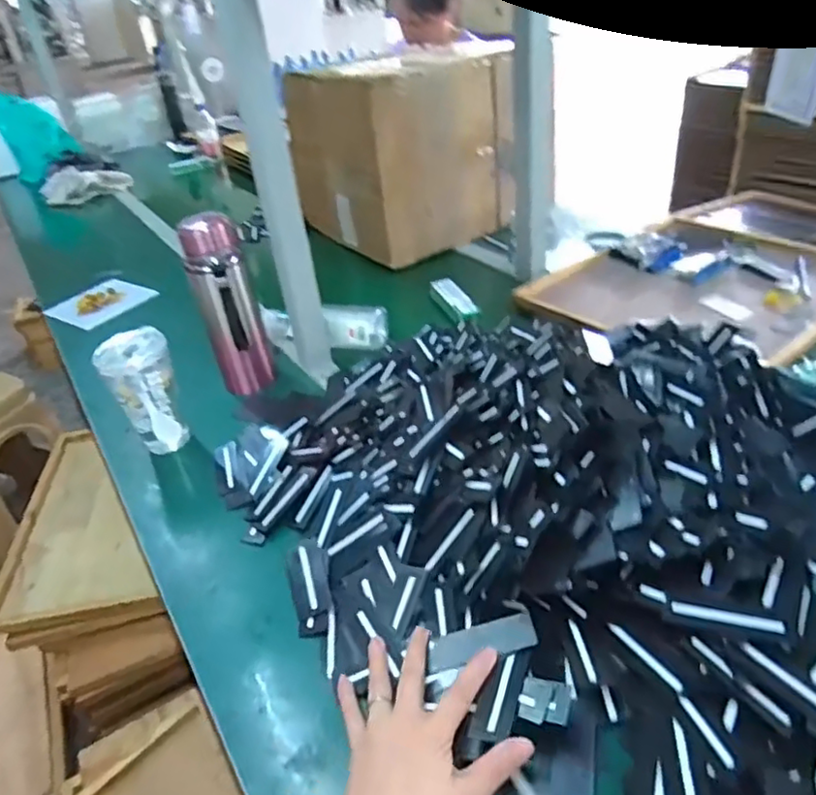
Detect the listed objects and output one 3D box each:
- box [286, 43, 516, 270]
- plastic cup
[{"bbox_3d":[-0.023,-0.493,1.254,0.273,0.298,0.332,-29,40,-27],"label":"box"},{"bbox_3d":[-0.336,-0.009,0.811,0.082,0.152,0.082,-22,37,-19],"label":"plastic cup"}]

